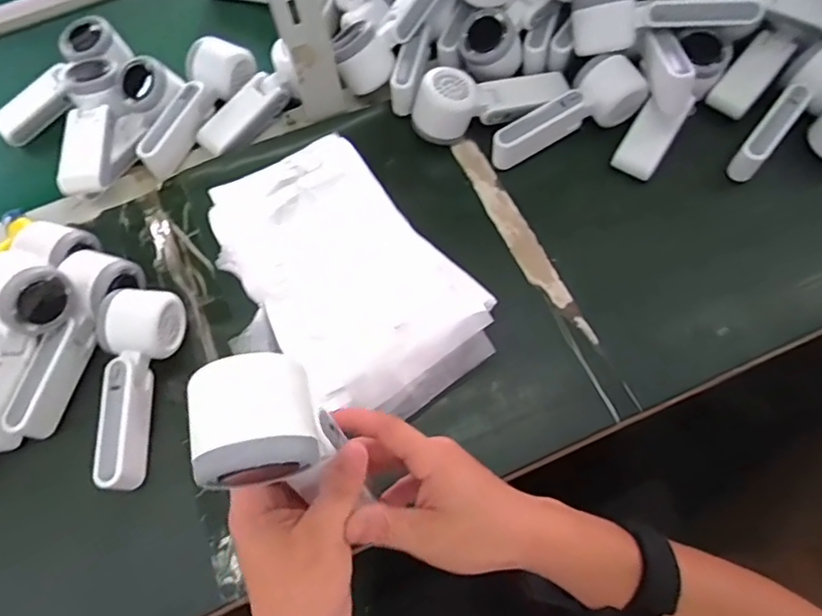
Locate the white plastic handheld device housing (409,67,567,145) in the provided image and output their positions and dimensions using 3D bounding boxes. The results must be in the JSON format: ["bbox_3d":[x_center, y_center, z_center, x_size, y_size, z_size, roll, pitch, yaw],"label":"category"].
[{"bbox_3d":[0.084,-0.217,0.590,0.168,0.061,0.052,-16,66,-4],"label":"white plastic handheld device housing"}]

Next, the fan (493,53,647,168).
[{"bbox_3d":[0.154,-0.198,0.584,0.165,0.051,0.059,-21,67,-6],"label":"fan"}]

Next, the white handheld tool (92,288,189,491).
[{"bbox_3d":[-0.238,0.068,0.495,0.065,0.048,0.165,-4,66,1],"label":"white handheld tool"}]

